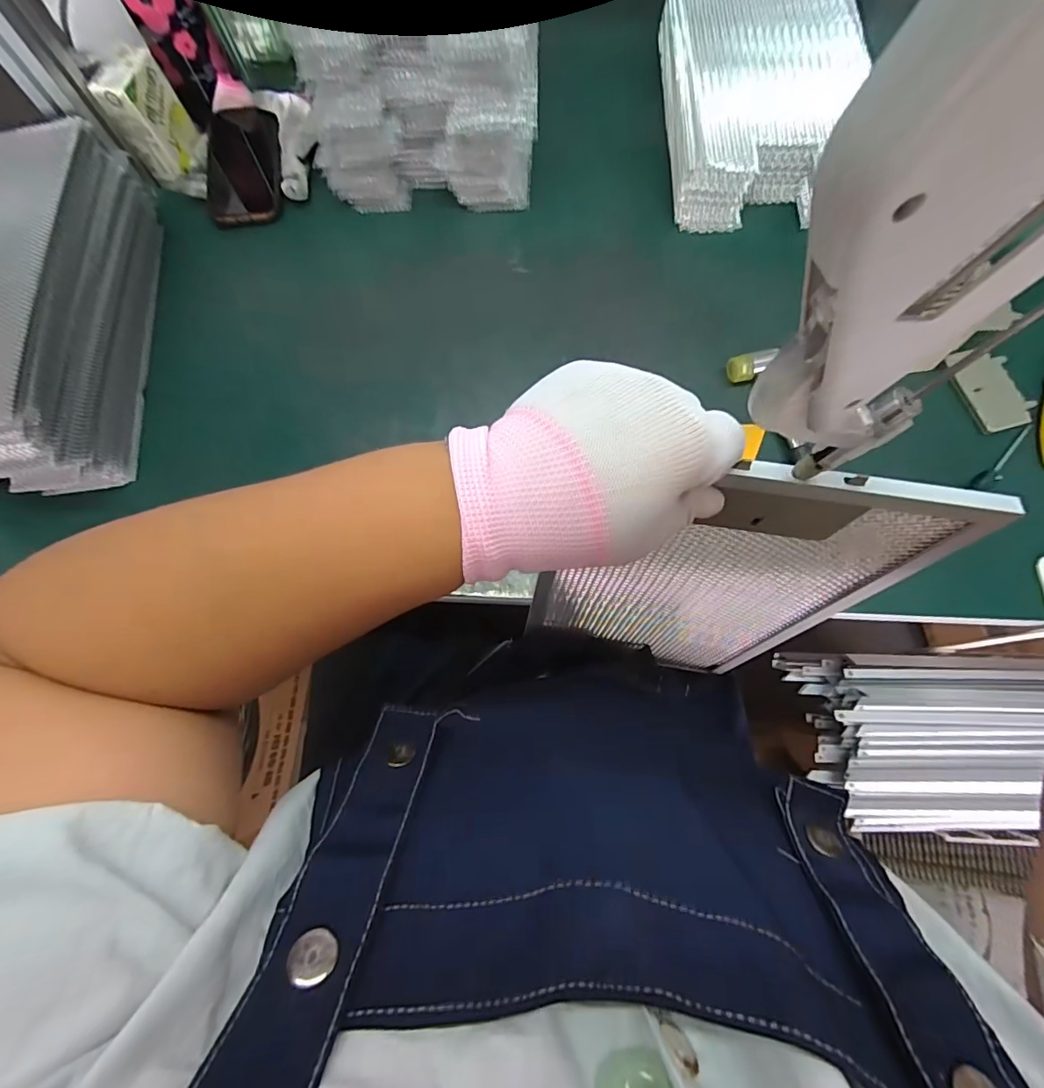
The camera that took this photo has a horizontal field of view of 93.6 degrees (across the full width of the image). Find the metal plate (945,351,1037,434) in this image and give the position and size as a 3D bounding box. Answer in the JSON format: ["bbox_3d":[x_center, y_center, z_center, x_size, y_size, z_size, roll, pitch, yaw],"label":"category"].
[{"bbox_3d":[0.449,-0.150,0.469,0.059,0.007,0.090,-13,72,-2],"label":"metal plate"}]

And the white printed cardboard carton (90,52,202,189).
[{"bbox_3d":[-0.419,-0.480,0.553,0.044,0.090,0.069,9,73,5],"label":"white printed cardboard carton"}]

